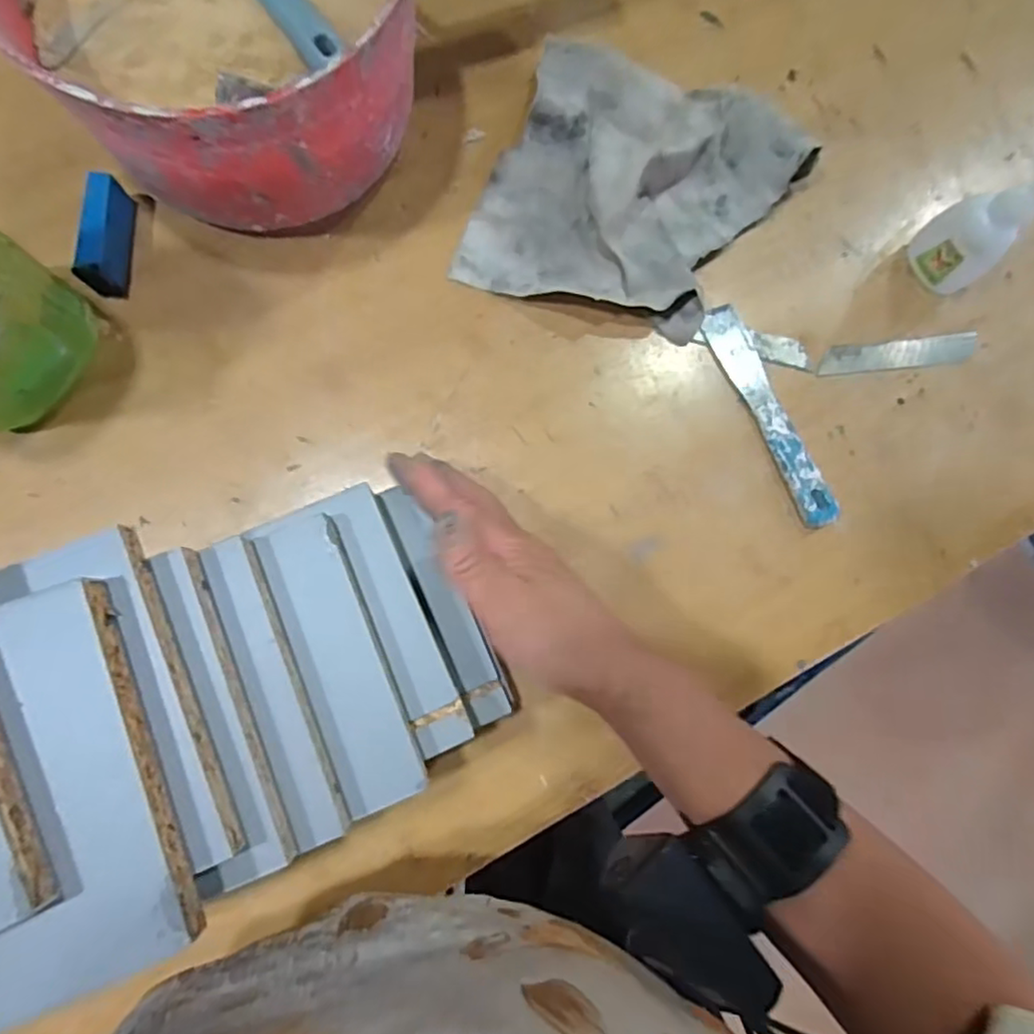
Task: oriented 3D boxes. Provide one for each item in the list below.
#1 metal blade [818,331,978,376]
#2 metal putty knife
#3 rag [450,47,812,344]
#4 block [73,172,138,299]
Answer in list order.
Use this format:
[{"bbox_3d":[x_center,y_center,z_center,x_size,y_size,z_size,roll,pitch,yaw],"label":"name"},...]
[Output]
[{"bbox_3d":[0.232,-0.099,0.388,0.097,0.005,0.018,-6,90,0],"label":"metal blade"},{"bbox_3d":[0.149,-0.062,0.372,0.024,0.013,0.140,-24,85,-6],"label":"metal putty knife"},{"bbox_3d":[0.070,-0.192,0.376,0.175,0.032,0.151,15,82,-2],"label":"rag"},{"bbox_3d":[-0.228,-0.155,0.354,0.016,0.028,0.062,3,83,-3],"label":"block"}]

